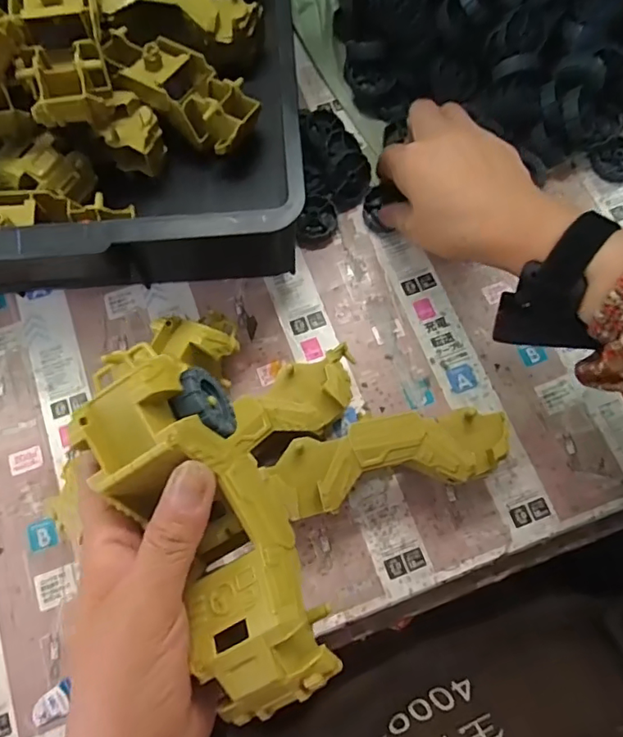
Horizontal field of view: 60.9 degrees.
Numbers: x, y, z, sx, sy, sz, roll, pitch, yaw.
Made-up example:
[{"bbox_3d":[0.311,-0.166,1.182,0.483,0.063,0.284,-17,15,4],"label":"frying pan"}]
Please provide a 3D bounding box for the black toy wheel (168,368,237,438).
[{"bbox_3d":[-0.053,0.020,0.262,0.017,0.038,0.035,-32,76,9],"label":"black toy wheel"}]

